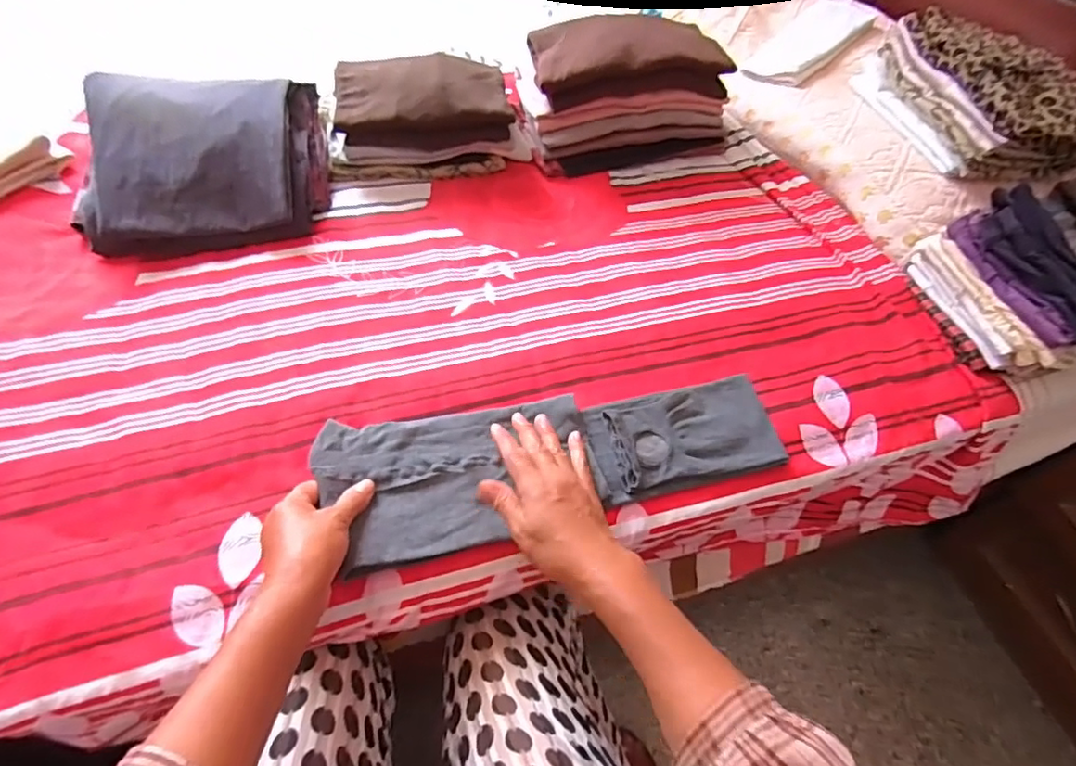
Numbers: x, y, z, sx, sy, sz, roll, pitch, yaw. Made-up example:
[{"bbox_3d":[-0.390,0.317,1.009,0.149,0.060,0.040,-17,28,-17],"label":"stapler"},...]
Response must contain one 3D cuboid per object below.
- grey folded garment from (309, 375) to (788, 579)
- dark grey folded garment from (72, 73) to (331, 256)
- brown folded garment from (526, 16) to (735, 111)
[{"bbox_3d":[0.024,0.078,0.543,0.438,0.029,0.141,-6,54,-11],"label":"grey folded garment"},{"bbox_3d":[-0.405,-0.279,0.697,0.263,0.104,0.232,-9,55,-10],"label":"dark grey folded garment"},{"bbox_3d":[0.133,-0.460,0.802,0.270,0.066,0.142,-4,56,-6],"label":"brown folded garment"}]

